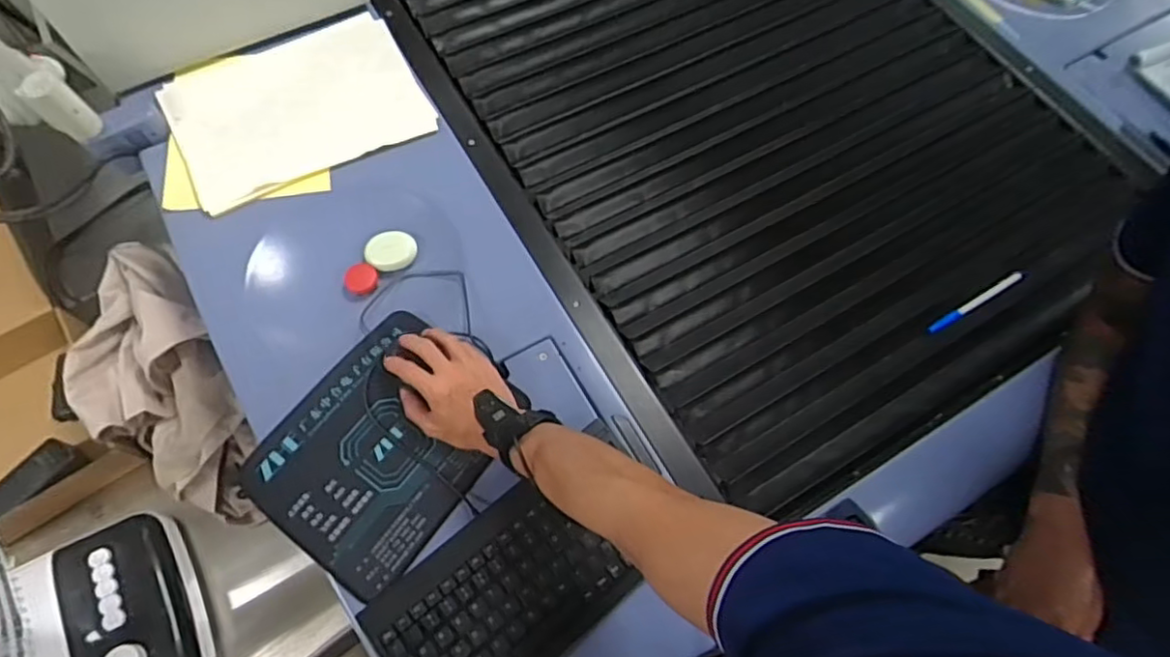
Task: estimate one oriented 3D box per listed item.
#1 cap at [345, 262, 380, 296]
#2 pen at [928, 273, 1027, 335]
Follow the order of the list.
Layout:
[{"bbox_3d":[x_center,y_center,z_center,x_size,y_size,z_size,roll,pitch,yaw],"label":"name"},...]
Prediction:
[{"bbox_3d":[-0.276,-0.061,0.769,0.038,0.011,0.037,1,67,-1],"label":"cap"},{"bbox_3d":[0.468,-0.031,0.746,0.124,0.017,0.012,-33,71,0],"label":"pen"}]

